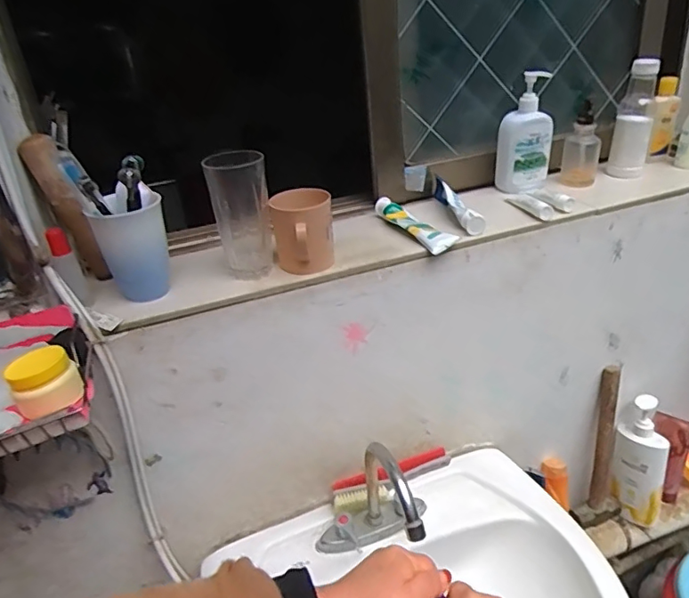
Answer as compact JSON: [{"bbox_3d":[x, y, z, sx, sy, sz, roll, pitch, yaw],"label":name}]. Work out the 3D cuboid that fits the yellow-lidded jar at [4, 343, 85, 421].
[{"bbox_3d":[-0.319,0.091,0.556,0.060,0.064,0.060,-5,27,2],"label":"yellow-lidded jar"}]

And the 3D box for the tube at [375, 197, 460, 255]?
[{"bbox_3d":[0.108,-0.118,0.803,0.049,0.040,0.163,-16,28,-19],"label":"tube"}]

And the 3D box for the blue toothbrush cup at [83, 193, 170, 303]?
[{"bbox_3d":[-0.263,-0.060,0.662,0.082,0.130,0.094,-16,28,-19],"label":"blue toothbrush cup"}]

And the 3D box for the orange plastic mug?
[{"bbox_3d":[-0.055,-0.086,0.696,0.080,0.102,0.084,-7,27,-1],"label":"orange plastic mug"}]

